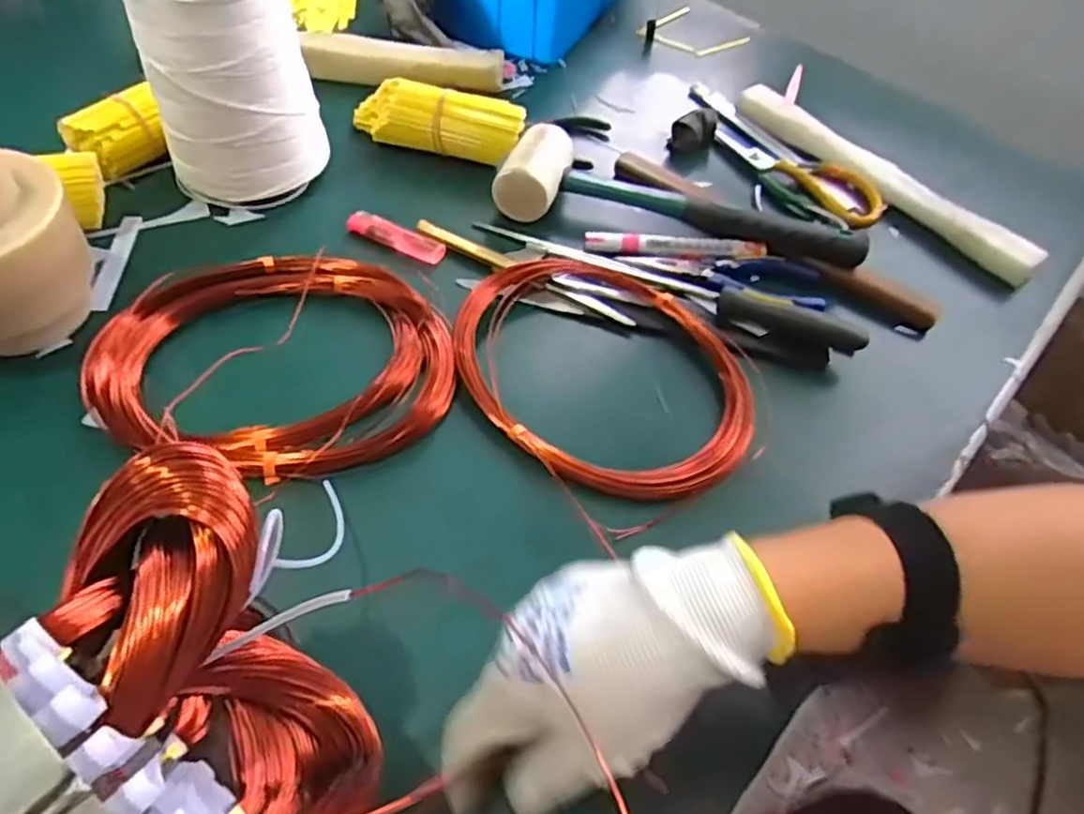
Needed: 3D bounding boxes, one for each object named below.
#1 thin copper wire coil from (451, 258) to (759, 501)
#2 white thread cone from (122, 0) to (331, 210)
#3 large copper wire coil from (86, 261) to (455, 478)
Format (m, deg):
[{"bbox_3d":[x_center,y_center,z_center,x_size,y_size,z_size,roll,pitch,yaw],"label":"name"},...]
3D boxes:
[{"bbox_3d":[0.039,-0.029,0.460,0.163,0.017,0.203,-28,60,-24],"label":"thin copper wire coil"},{"bbox_3d":[-0.228,-0.236,0.512,0.091,0.175,0.091,20,54,9],"label":"white thread cone"},{"bbox_3d":[-0.167,-0.032,0.443,0.218,0.035,0.156,4,53,-3],"label":"large copper wire coil"}]

